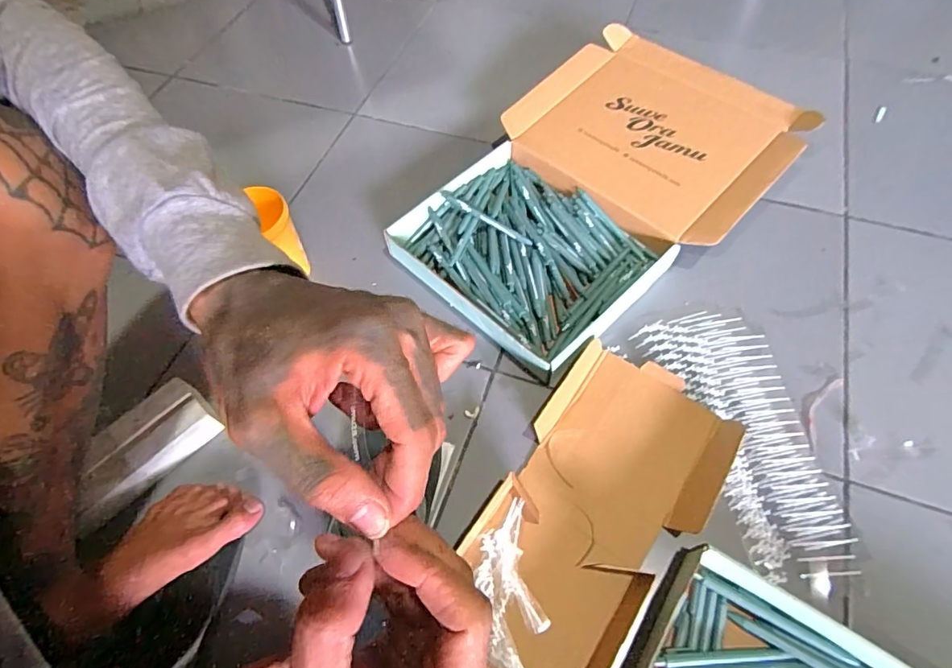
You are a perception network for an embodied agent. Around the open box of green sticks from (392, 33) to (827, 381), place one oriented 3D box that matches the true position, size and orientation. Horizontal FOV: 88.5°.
[{"bbox_3d":[0.171,-0.217,0.707,0.541,0.075,0.370,-41,67,-17],"label":"open box of green sticks"}]

